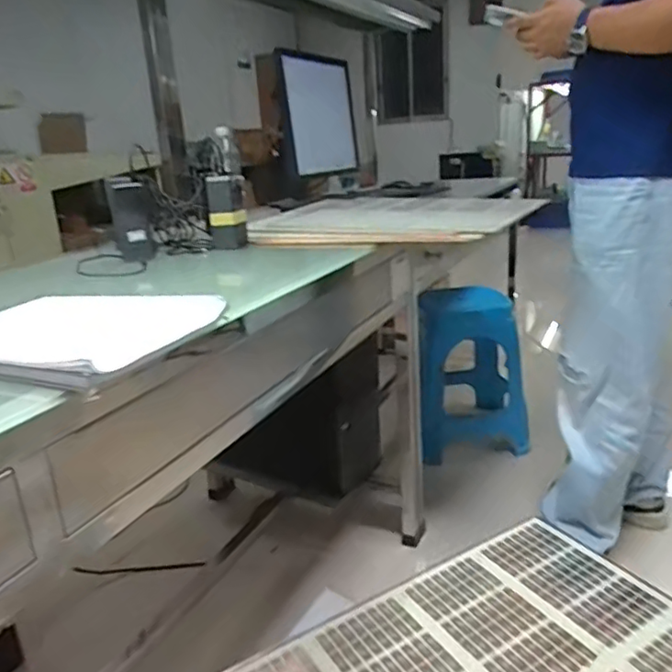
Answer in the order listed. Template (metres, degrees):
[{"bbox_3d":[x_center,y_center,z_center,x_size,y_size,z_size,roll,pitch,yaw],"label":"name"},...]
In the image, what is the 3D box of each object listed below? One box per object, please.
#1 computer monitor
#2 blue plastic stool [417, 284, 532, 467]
[{"bbox_3d":[-0.035,-0.662,1.833,0.040,0.332,0.476,6,20,24],"label":"computer monitor"},{"bbox_3d":[0.424,0.088,1.924,0.322,0.458,0.415,-2,19,5],"label":"blue plastic stool"}]

